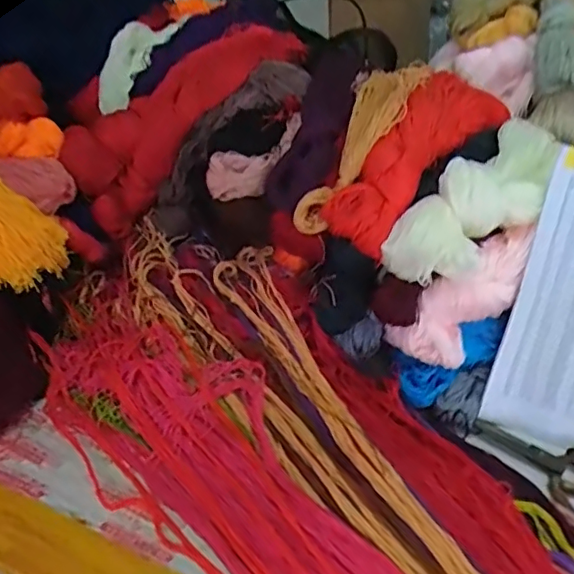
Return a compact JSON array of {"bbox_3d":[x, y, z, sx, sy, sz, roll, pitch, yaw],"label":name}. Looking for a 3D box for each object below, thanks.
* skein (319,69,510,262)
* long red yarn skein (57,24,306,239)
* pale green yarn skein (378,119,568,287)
[{"bbox_3d":[0.157,-0.162,0.661,0.086,0.084,0.326,23,47,30],"label":"skein"},{"bbox_3d":[-0.123,-0.233,0.746,0.378,0.122,0.097,-45,49,-7],"label":"long red yarn skein"},{"bbox_3d":[0.228,-0.104,0.624,0.099,0.076,0.290,30,51,35],"label":"pale green yarn skein"}]

